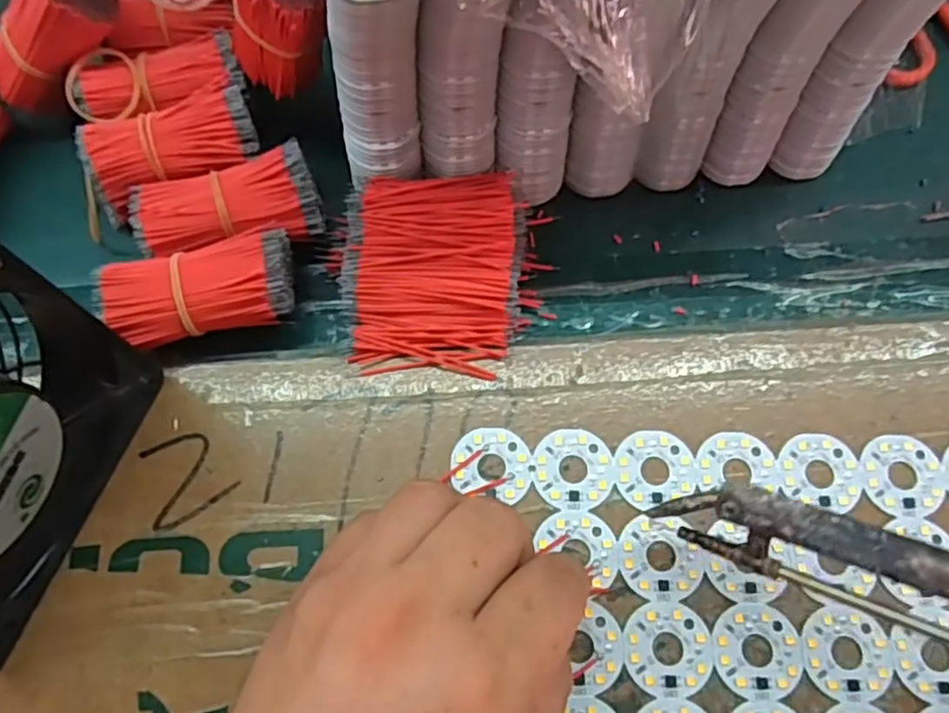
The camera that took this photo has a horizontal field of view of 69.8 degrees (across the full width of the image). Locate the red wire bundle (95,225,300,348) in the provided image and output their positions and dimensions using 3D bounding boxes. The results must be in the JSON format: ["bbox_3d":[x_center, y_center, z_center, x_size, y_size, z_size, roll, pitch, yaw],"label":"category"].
[{"bbox_3d":[-0.103,-0.023,0.264,0.068,0.033,0.030,-14,70,-5],"label":"red wire bundle"}]

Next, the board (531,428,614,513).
[{"bbox_3d":[0.037,0.042,0.255,0.030,0.004,0.030,5,69,2],"label":"board"}]

